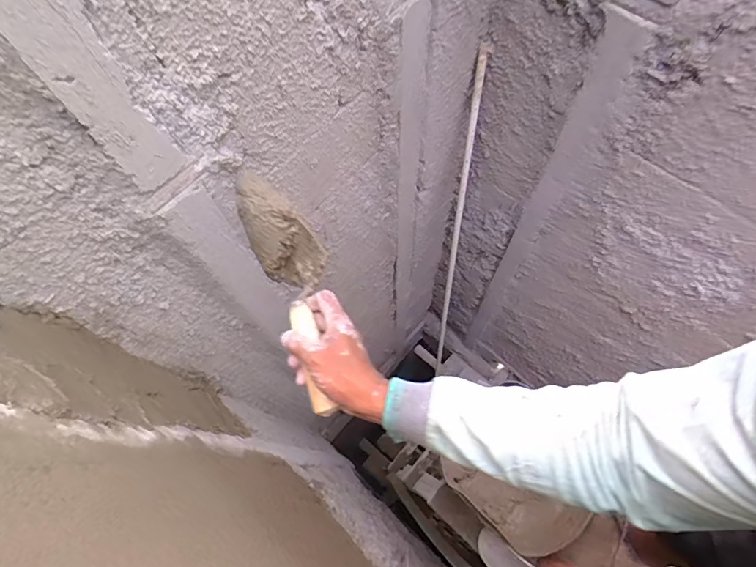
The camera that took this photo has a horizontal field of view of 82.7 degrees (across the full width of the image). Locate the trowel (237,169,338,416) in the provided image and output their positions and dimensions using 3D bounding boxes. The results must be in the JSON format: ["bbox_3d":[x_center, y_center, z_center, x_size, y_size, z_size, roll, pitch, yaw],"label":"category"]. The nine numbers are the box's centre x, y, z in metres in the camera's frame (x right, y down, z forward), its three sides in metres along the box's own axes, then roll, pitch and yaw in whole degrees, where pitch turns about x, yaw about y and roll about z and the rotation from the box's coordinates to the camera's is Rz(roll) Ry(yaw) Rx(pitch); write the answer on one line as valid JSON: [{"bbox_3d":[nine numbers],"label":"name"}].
[{"bbox_3d":[-0.089,0.004,0.500,0.076,0.075,0.274,-19,87,-5],"label":"trowel"}]

